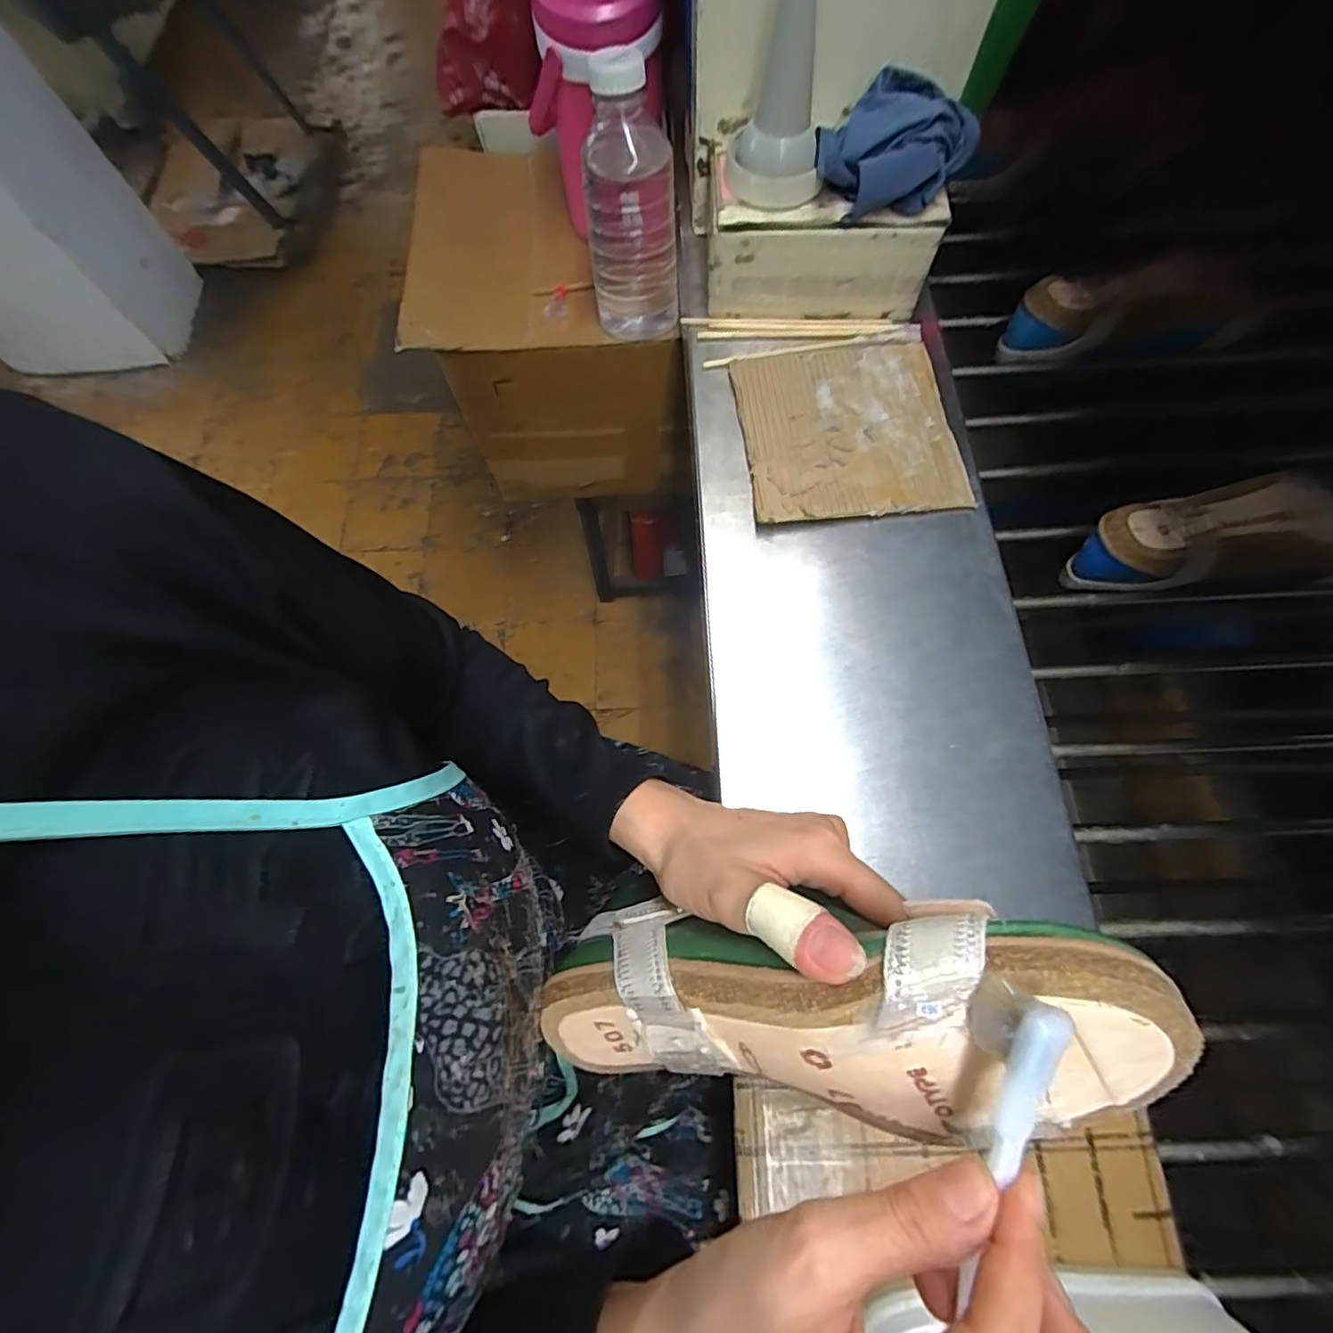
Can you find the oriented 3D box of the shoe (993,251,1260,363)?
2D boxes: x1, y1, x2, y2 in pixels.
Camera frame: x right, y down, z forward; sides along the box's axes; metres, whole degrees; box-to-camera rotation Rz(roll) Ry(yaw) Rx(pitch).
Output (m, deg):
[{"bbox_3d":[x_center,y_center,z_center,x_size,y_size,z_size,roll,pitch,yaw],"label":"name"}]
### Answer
[{"bbox_3d":[0.444,-0.333,0.564,0.204,0.068,0.076,-8,70,-2],"label":"shoe"}]

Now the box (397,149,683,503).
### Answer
[{"bbox_3d":[-0.136,-0.454,0.820,0.319,0.304,0.291,0,70,0],"label":"box"}]

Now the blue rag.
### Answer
[{"bbox_3d":[0.182,-0.417,0.465,0.118,0.047,0.100,-40,75,-13],"label":"blue rag"}]

